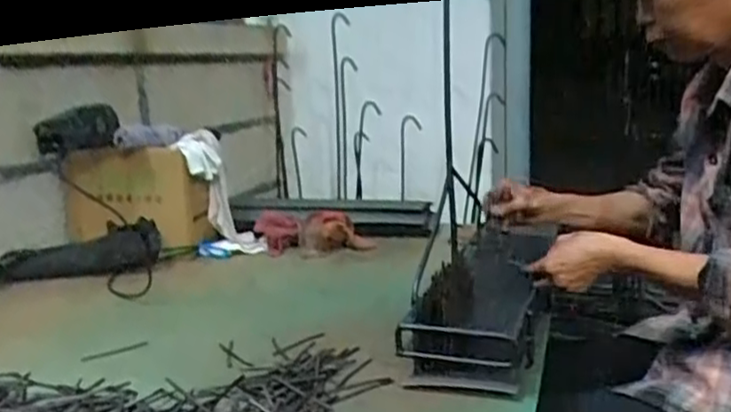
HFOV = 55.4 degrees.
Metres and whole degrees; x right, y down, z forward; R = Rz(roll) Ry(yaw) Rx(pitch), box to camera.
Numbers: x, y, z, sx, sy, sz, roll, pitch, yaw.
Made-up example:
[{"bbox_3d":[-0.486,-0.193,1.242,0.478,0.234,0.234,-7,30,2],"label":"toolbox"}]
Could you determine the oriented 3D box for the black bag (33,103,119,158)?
[{"bbox_3d":[-0.590,-0.152,1.427,0.195,0.088,0.024,-13,8,18],"label":"black bag"}]

